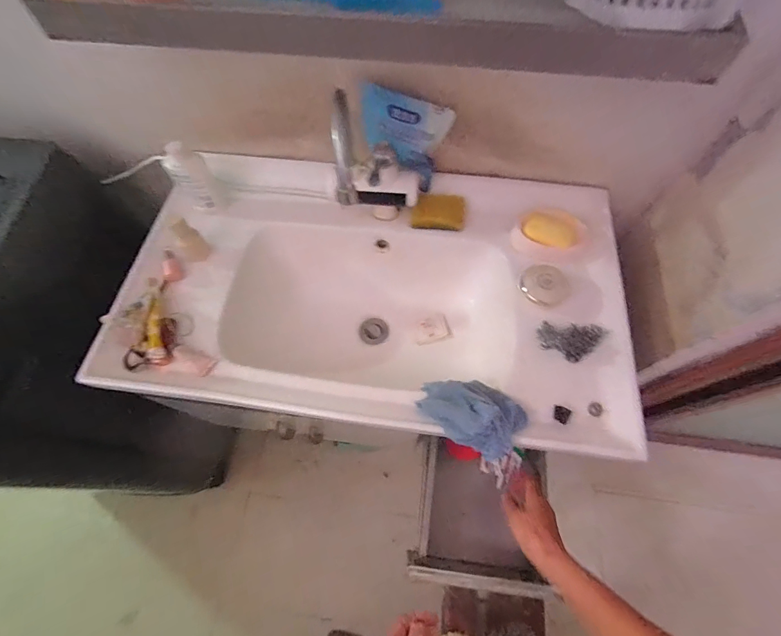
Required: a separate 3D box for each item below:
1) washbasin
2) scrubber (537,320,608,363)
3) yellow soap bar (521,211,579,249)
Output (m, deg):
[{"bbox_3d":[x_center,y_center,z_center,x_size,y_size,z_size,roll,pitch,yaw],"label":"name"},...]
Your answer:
[{"bbox_3d":[-0.028,-0.019,0.685,0.797,0.205,0.437,6,64,5],"label":"washbasin"},{"bbox_3d":[0.276,0.035,0.561,0.104,0.029,0.055,2,64,3],"label":"scrubber"},{"bbox_3d":[0.274,-0.151,0.635,0.091,0.019,0.053,28,68,15],"label":"yellow soap bar"}]

